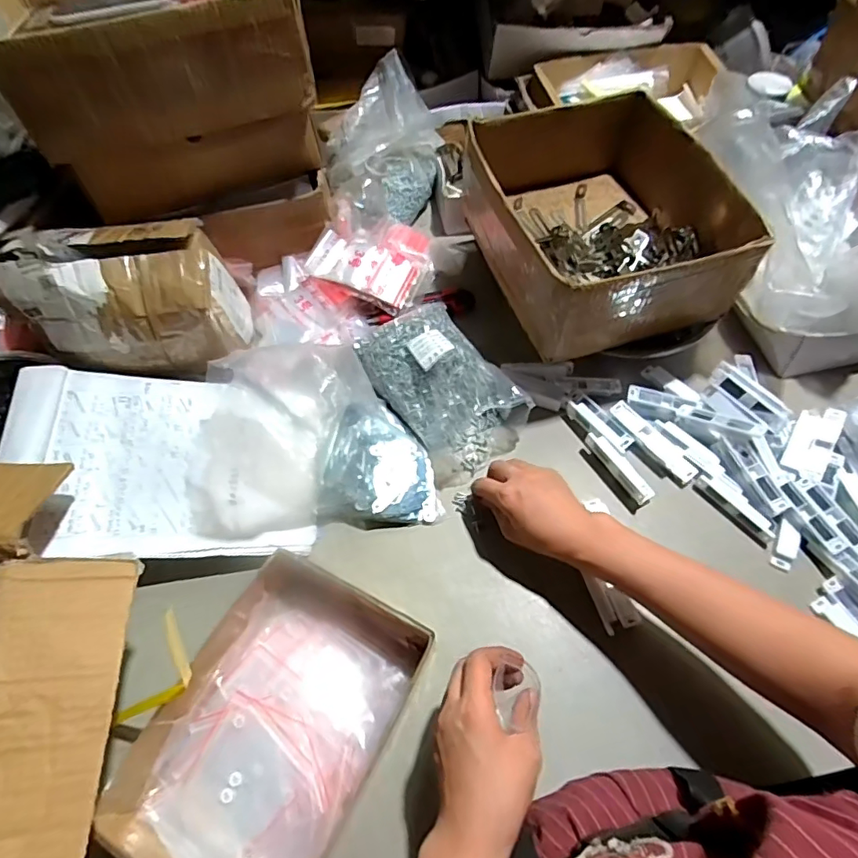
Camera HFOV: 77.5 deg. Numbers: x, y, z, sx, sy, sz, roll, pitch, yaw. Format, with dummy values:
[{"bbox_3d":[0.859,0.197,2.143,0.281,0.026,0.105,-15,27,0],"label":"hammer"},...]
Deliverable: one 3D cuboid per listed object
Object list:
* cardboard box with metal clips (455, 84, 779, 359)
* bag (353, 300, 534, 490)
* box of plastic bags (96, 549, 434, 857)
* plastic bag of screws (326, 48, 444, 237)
[{"bbox_3d":[0.207,-0.255,0.659,0.261,0.129,0.290,-17,60,-9],"label":"cardboard box with metal clips"},{"bbox_3d":[0.015,-0.062,0.655,0.141,0.080,0.220,-29,62,-15],"label":"bag"},{"bbox_3d":[-0.132,0.260,0.473,0.183,0.076,0.254,25,62,15],"label":"box of plastic bags"},{"bbox_3d":[-0.071,-0.429,0.825,0.173,0.135,0.230,-4,59,-1],"label":"plastic bag of screws"}]

